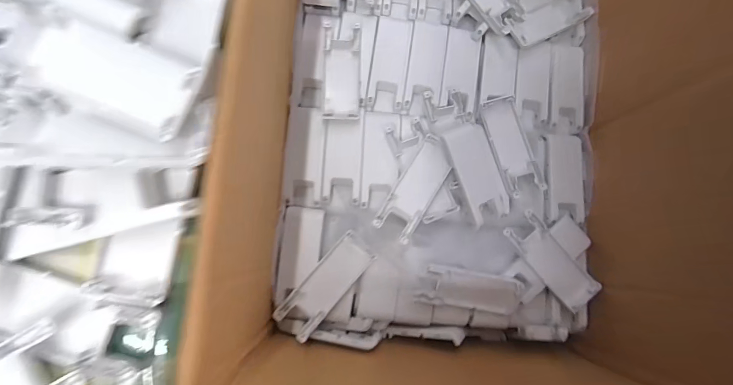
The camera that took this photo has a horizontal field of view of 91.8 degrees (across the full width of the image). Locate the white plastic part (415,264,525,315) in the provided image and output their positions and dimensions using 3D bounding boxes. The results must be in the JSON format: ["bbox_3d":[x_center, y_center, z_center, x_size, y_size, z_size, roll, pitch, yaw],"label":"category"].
[{"bbox_3d":[0.103,0.097,0.352,0.098,0.010,0.044,12,110,-4],"label":"white plastic part"}]

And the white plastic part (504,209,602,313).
[{"bbox_3d":[0.185,0.070,0.358,0.039,0.019,0.106,-44,91,-8],"label":"white plastic part"}]

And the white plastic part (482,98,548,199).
[{"bbox_3d":[0.154,-0.049,0.373,0.039,0.015,0.100,-16,87,-8],"label":"white plastic part"}]

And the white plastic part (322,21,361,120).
[{"bbox_3d":[-0.025,-0.123,0.364,0.037,0.016,0.102,0,85,-6],"label":"white plastic part"}]

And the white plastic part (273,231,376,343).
[{"bbox_3d":[-0.038,0.088,0.341,0.039,0.019,0.102,43,83,0],"label":"white plastic part"}]

